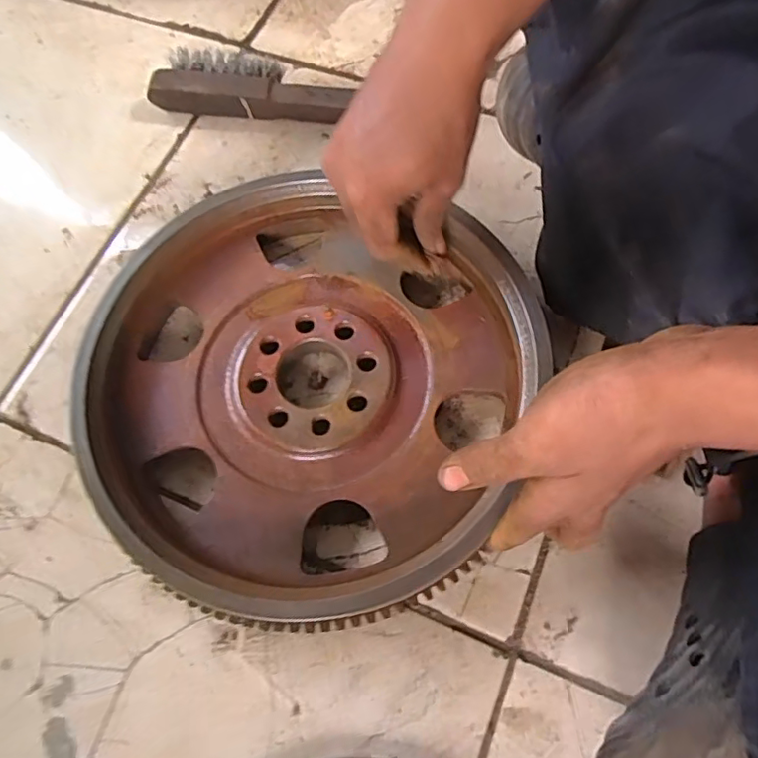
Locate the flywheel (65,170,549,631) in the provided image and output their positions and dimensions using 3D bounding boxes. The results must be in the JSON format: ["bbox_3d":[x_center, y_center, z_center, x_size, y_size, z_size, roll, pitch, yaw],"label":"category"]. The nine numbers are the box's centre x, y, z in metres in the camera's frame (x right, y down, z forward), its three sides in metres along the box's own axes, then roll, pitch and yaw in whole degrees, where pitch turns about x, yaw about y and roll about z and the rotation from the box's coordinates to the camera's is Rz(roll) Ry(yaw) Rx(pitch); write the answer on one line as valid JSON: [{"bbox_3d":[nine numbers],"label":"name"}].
[{"bbox_3d":[-0.050,-0.002,0.395,0.284,0.049,0.295,21,72,10],"label":"flywheel"}]

